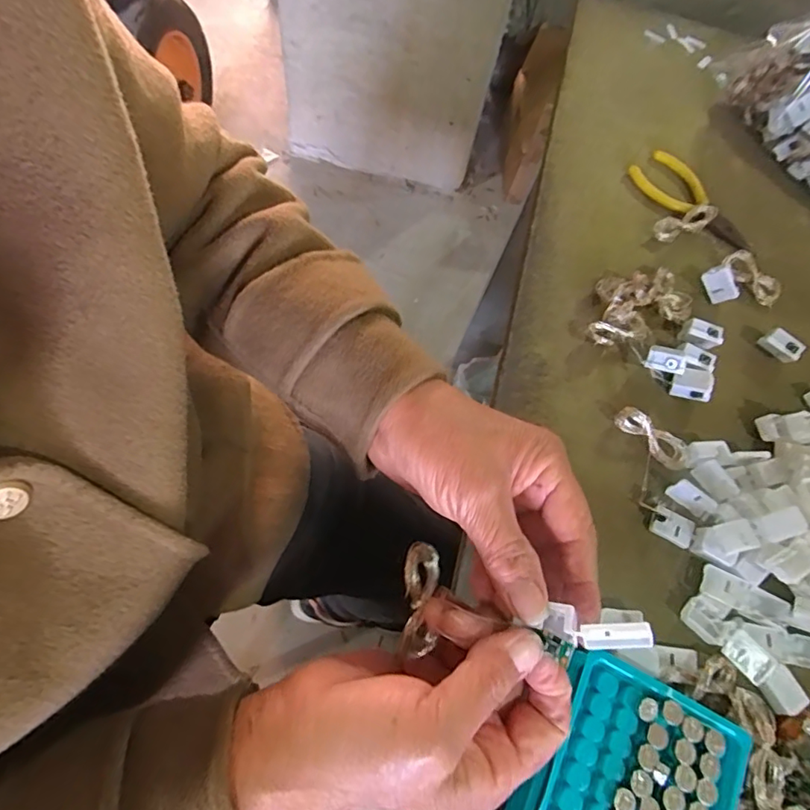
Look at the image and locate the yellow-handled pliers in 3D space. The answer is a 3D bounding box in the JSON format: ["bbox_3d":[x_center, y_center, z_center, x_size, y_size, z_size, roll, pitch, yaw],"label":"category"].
[{"bbox_3d":[0.255,-0.177,0.453,0.054,0.008,0.123,-37,73,-17],"label":"yellow-handled pliers"}]

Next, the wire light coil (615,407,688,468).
[{"bbox_3d":[0.171,0.023,0.360,0.054,0.019,0.017,31,69,10],"label":"wire light coil"}]

